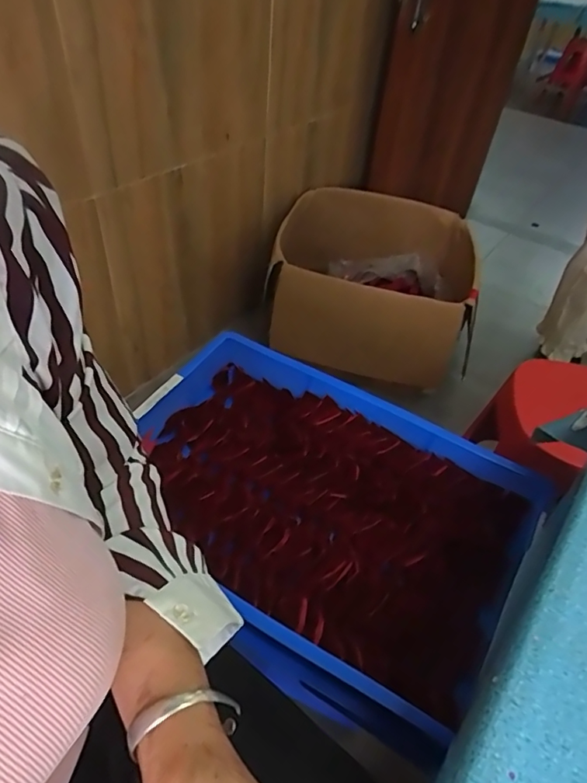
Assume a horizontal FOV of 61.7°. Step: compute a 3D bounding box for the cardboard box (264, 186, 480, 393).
[{"bbox_3d":[0.241,-0.369,1.596,0.657,0.306,0.605,14,44,5],"label":"cardboard box"}]

